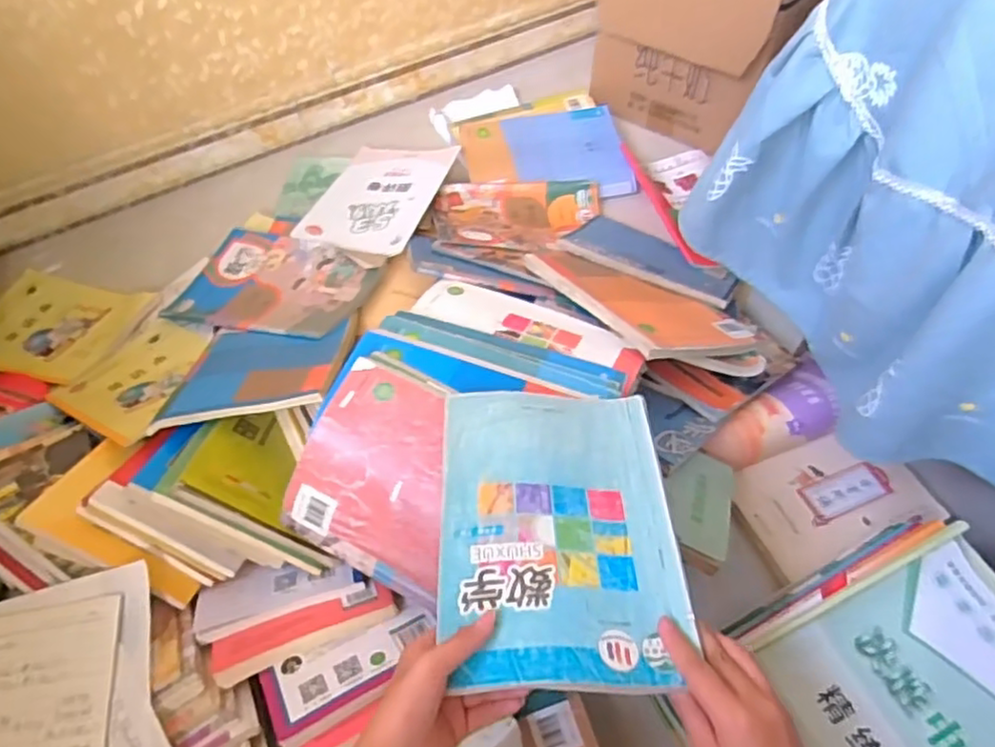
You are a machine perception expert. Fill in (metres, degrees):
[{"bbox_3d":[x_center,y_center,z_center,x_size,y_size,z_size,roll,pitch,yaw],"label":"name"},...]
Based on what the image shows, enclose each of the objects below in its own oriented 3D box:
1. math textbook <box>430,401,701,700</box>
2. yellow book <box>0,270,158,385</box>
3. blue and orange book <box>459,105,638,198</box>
[{"bbox_3d":[0.047,0.112,0.529,0.179,0.014,0.256,2,45,-5],"label":"math textbook"},{"bbox_3d":[-0.621,-0.064,0.939,0.248,0.013,0.170,10,52,17],"label":"yellow book"},{"bbox_3d":[0.077,-0.359,1.099,0.254,0.022,0.190,-9,57,-4],"label":"blue and orange book"}]

